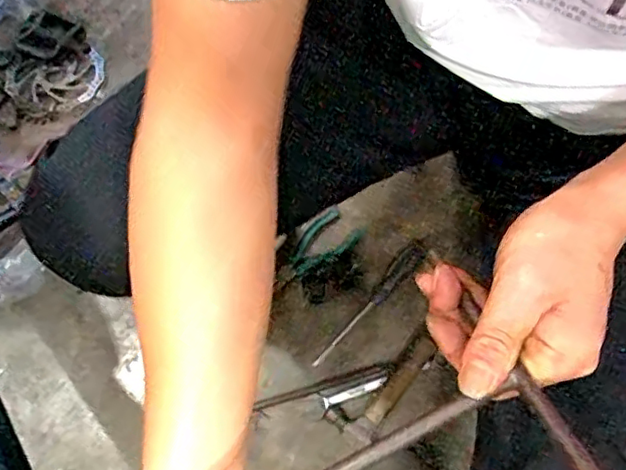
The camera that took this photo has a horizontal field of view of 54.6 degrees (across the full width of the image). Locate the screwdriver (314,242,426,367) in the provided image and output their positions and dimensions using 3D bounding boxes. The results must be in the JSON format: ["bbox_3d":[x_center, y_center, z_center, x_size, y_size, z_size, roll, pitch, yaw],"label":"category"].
[{"bbox_3d":[0.080,0.097,0.863,0.032,0.023,0.222,41,76,13],"label":"screwdriver"}]

